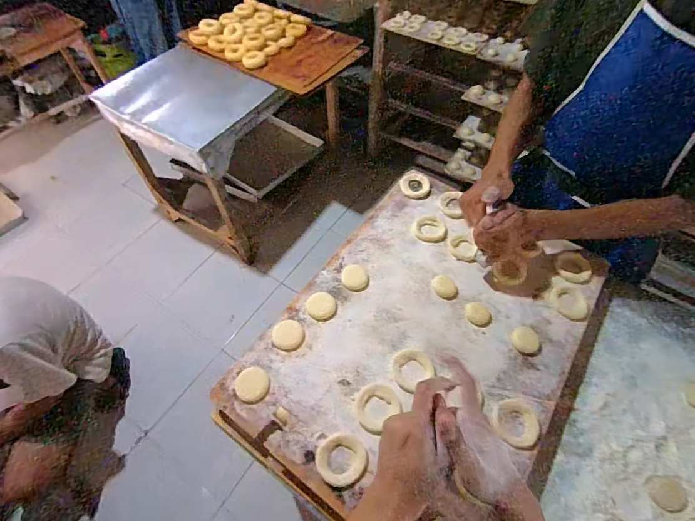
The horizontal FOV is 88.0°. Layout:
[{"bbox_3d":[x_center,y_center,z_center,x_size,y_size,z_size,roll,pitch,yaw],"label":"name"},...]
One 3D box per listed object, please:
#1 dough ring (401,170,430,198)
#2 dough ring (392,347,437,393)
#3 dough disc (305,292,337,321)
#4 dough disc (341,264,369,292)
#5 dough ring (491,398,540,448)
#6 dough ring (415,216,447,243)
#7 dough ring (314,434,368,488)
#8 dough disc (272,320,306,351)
[{"bbox_3d":[0.145,-0.167,0.769,0.059,0.019,0.068,4,56,3],"label":"dough ring"},{"bbox_3d":[0.100,0.164,0.556,0.065,0.009,0.060,0,56,0],"label":"dough ring"},{"bbox_3d":[-0.044,0.077,0.611,0.048,0.012,0.048,-9,57,-6],"label":"dough disc"},{"bbox_3d":[0.014,0.031,0.645,0.047,0.007,0.051,0,56,0],"label":"dough disc"},{"bbox_3d":[0.243,0.230,0.513,0.059,0.008,0.063,0,56,0],"label":"dough ring"},{"bbox_3d":[0.165,-0.061,0.708,0.062,0.022,0.047,12,57,8],"label":"dough ring"},{"bbox_3d":[-0.008,0.266,0.483,0.064,0.006,0.062,0,56,0],"label":"dough ring"},{"bbox_3d":[-0.095,0.120,0.585,0.051,0.008,0.049,0,56,0],"label":"dough disc"}]

